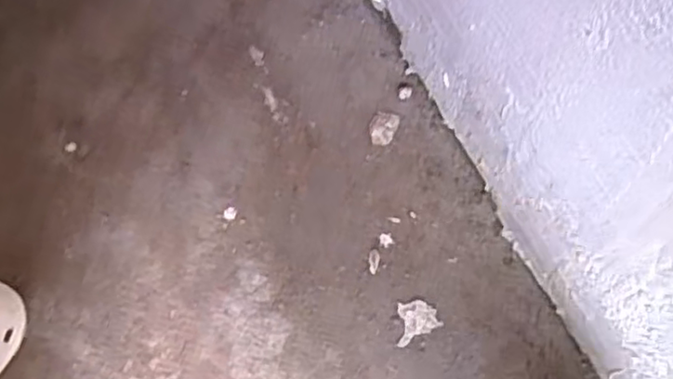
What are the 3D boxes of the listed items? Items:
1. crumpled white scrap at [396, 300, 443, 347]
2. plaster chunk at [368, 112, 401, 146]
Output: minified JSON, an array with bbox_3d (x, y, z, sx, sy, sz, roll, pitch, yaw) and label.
[{"bbox_3d":[0.067,0.116,0.589,0.043,0.004,0.033,-26,65,-13],"label":"crumpled white scrap"},{"bbox_3d":[0.047,-0.064,0.683,0.027,0.008,0.040,23,65,12],"label":"plaster chunk"}]

